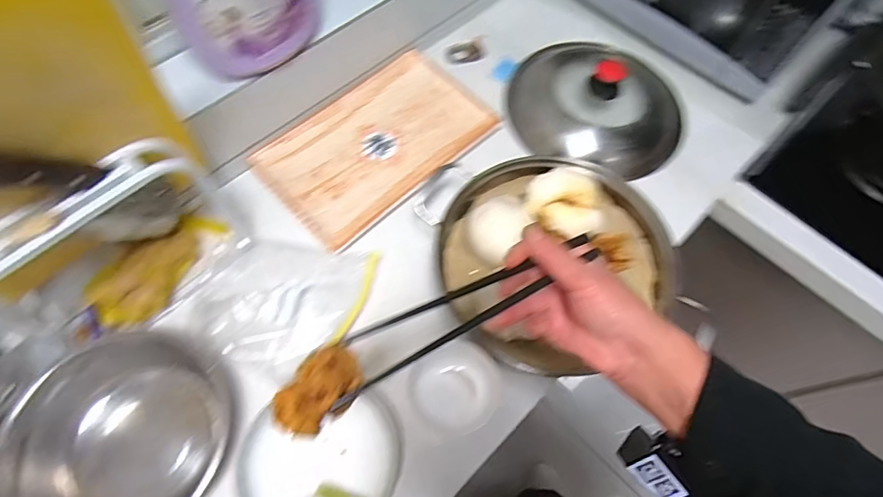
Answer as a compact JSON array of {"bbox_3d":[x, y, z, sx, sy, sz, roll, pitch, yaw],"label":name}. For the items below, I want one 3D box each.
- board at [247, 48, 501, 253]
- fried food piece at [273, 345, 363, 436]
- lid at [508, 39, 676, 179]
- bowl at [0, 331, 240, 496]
[{"bbox_3d":[-0.104,-0.173,0.752,0.342,0.023,0.223,-40,72,-19],"label":"board"},{"bbox_3d":[-0.078,0.089,0.299,0.059,0.029,0.031,-41,72,-20],"label":"fried food piece"},{"bbox_3d":[0.266,-0.261,0.803,0.296,0.105,0.254,15,64,5],"label":"lid"},{"bbox_3d":[-0.364,0.220,0.534,0.242,0.091,0.224,-3,64,-4],"label":"bowl"}]

